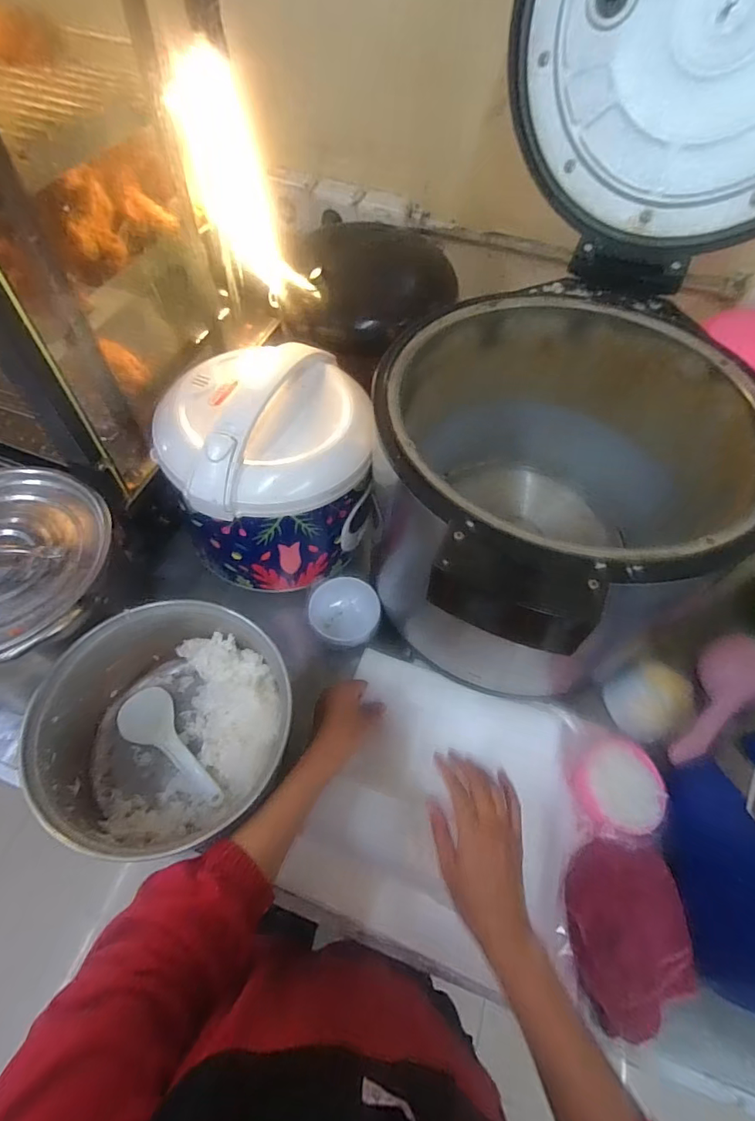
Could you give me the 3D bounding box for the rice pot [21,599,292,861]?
[{"bbox_3d":[-0.216,0.161,0.512,0.192,0.132,0.221,42,66,19],"label":"rice pot"}]

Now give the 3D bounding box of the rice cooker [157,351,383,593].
[{"bbox_3d":[-0.136,-0.114,0.604,0.217,0.204,0.224,1,60,-3],"label":"rice cooker"}]

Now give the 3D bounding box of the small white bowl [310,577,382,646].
[{"bbox_3d":[-0.042,0.069,0.646,0.089,0.043,0.081,1,60,-3],"label":"small white bowl"}]

